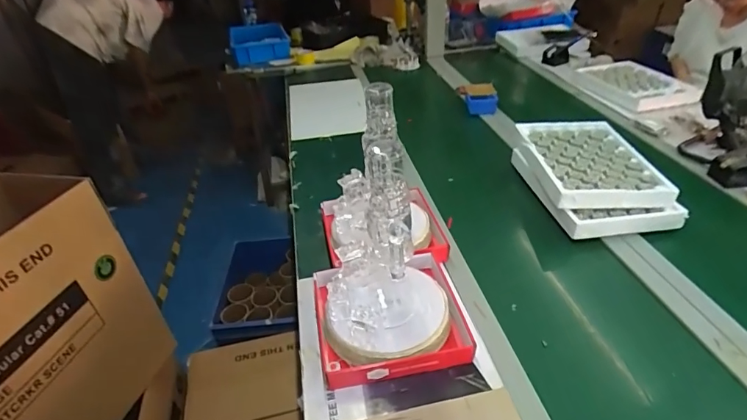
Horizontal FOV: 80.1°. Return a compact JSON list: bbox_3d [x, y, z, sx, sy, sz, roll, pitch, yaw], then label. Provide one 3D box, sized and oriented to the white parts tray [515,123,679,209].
[{"bbox_3d":[0.507,-0.125,1.057,0.267,0.045,0.352,-3,36,2],"label":"white parts tray"}]

